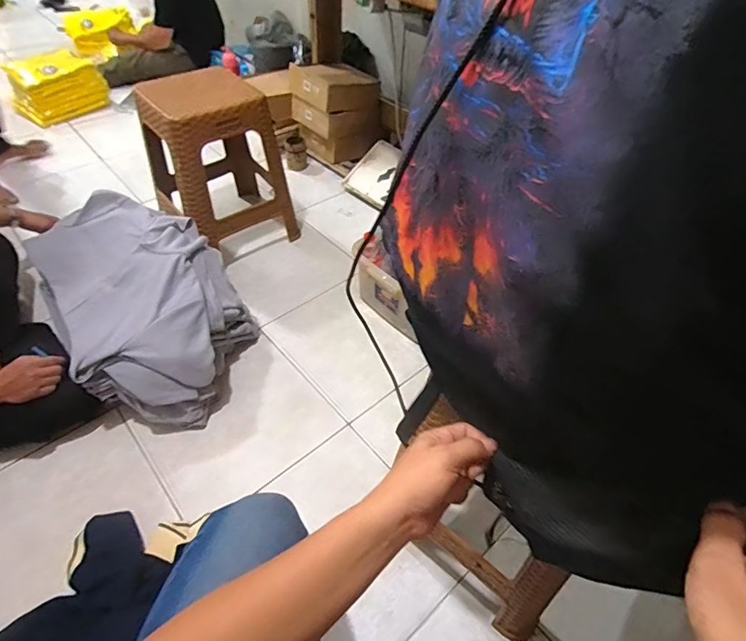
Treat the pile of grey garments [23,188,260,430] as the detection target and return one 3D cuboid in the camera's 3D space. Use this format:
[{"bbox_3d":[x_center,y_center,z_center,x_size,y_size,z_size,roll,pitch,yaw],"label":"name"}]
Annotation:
[{"bbox_3d":[-0.564,-0.054,1.137,0.394,0.241,0.648,-29,55,-25],"label":"pile of grey garments"}]

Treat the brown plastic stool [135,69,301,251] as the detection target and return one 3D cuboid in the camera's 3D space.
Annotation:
[{"bbox_3d":[-0.471,-0.474,1.363,0.354,0.414,0.365,-23,52,-21],"label":"brown plastic stool"}]

